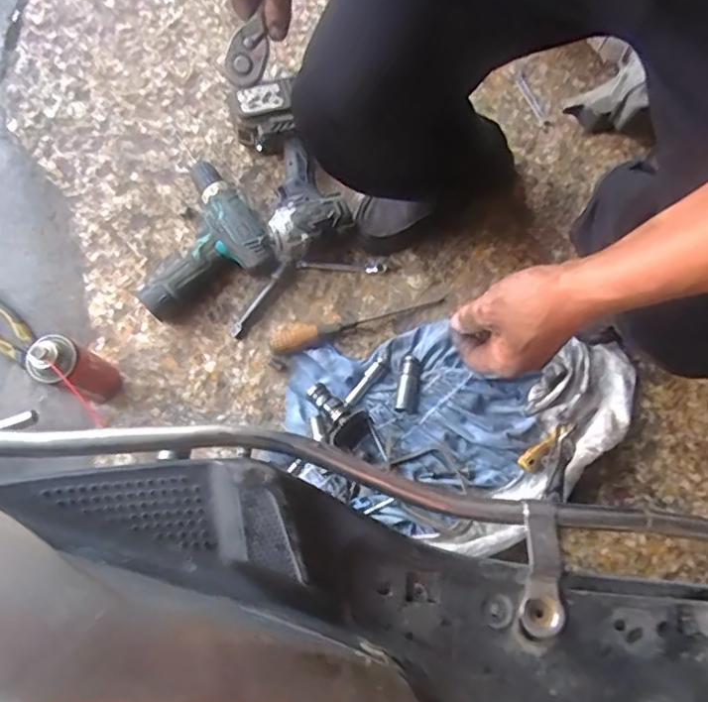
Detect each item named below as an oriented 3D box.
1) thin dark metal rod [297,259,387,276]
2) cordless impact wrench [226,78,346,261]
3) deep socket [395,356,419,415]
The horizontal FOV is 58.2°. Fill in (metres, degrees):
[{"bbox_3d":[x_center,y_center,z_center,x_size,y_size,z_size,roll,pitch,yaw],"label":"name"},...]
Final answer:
[{"bbox_3d":[-0.017,-0.122,0.918,0.124,0.016,0.019,0,76,0],"label":"thin dark metal rod"},{"bbox_3d":[-0.093,-0.260,0.914,0.114,0.083,0.248,-18,77,-4],"label":"cordless impact wrench"},{"bbox_3d":[0.073,0.044,0.860,0.024,0.018,0.082,10,77,3],"label":"deep socket"}]

